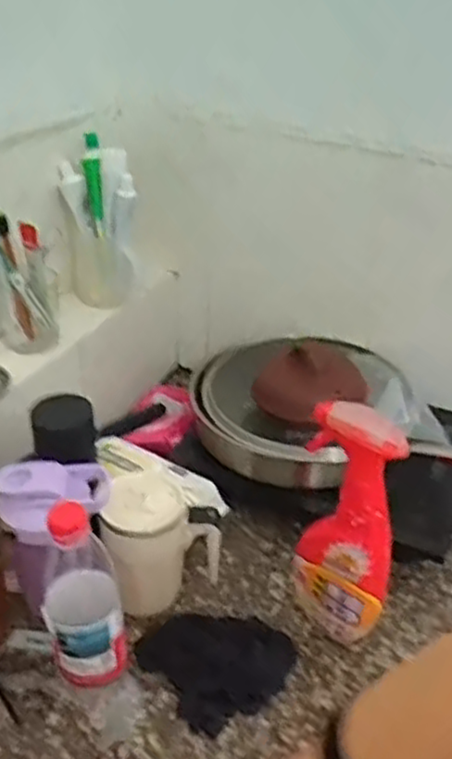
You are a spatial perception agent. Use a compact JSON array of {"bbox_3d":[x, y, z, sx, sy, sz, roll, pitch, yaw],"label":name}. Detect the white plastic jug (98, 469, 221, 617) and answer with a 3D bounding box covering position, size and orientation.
[{"bbox_3d":[-0.073,0.174,0.775,0.115,0.154,0.079,-6,35,-14],"label":"white plastic jug"}]

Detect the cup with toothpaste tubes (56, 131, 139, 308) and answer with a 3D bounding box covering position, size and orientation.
[{"bbox_3d":[-0.168,-0.204,0.959,0.073,0.202,0.084,-19,39,-30],"label":"cup with toothpaste tubes"}]

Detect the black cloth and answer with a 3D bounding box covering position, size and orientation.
[{"bbox_3d":[-0.008,0.279,0.736,0.127,0.026,0.129,-24,42,-34],"label":"black cloth"}]

